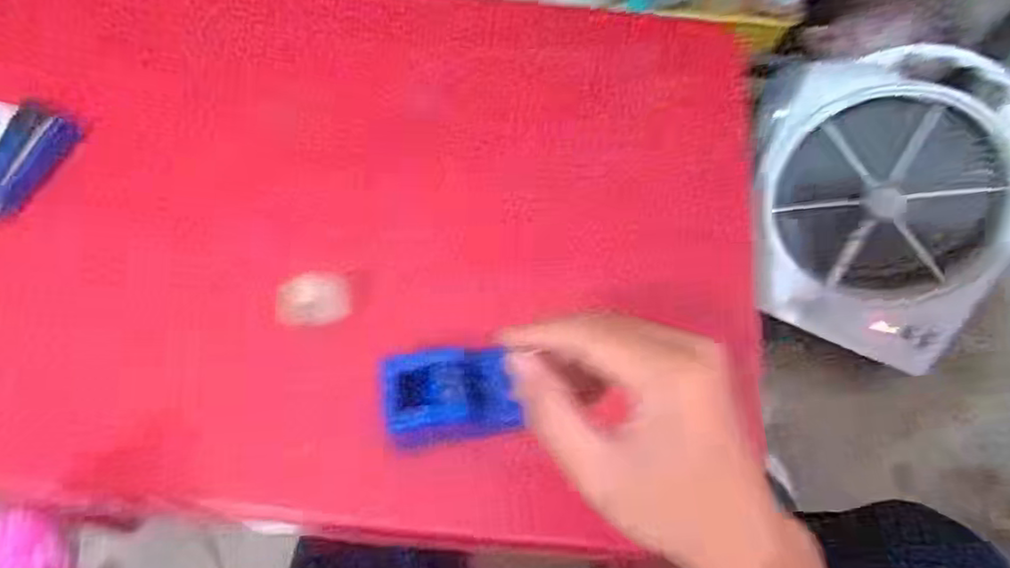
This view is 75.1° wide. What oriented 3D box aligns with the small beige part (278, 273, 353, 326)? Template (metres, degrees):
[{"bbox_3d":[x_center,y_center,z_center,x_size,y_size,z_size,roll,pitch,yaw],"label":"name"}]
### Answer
[{"bbox_3d":[-0.129,0.012,0.441,0.046,0.019,0.032,-4,68,-5],"label":"small beige part"}]

